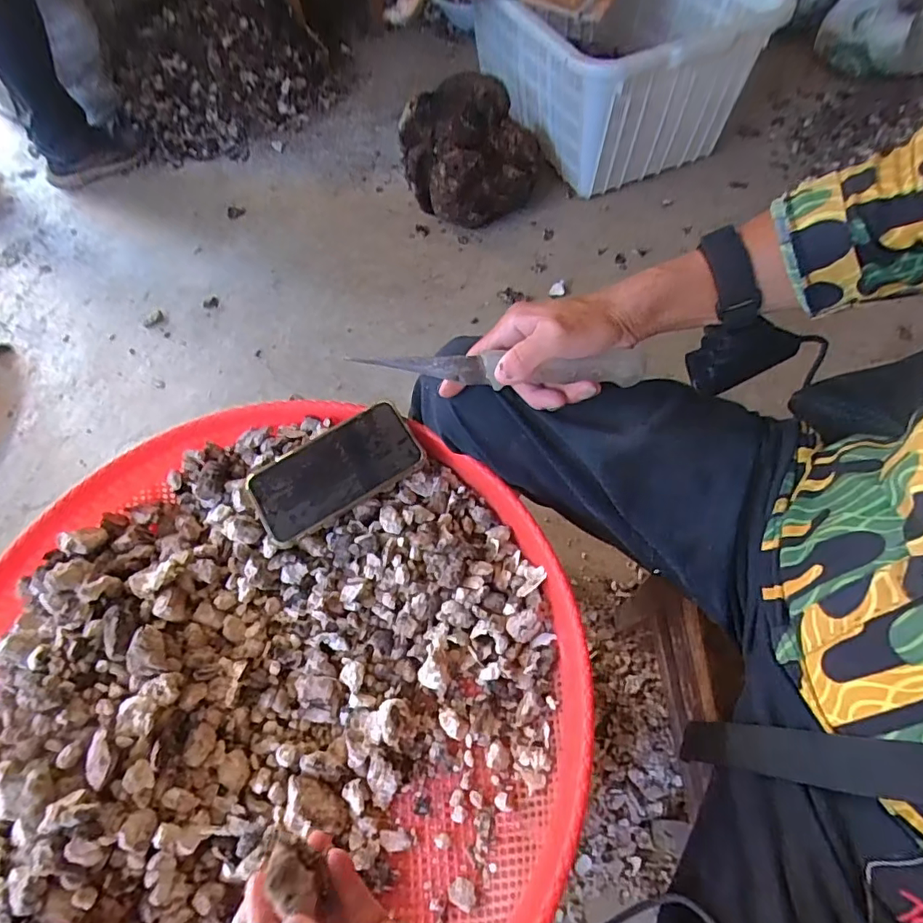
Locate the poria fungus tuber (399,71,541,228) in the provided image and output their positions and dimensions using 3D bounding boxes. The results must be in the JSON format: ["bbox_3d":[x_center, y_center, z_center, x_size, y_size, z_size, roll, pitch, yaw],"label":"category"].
[{"bbox_3d":[0.024,-0.647,1.119,0.283,0.197,0.263,-1,61,3],"label":"poria fungus tuber"}]

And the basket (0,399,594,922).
[{"bbox_3d":[-0.163,0.175,0.413,0.497,0.076,0.477,-1,61,2],"label":"basket"}]

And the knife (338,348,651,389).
[{"bbox_3d":[0.029,-0.069,0.393,0.206,0.030,0.015,2,61,3],"label":"knife"}]

